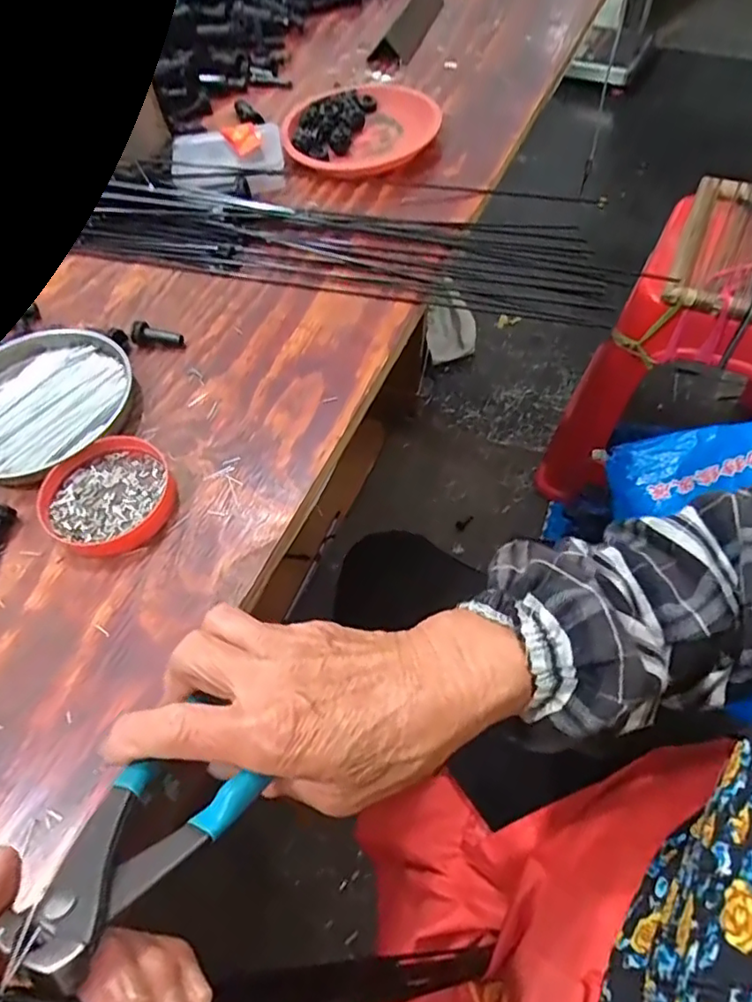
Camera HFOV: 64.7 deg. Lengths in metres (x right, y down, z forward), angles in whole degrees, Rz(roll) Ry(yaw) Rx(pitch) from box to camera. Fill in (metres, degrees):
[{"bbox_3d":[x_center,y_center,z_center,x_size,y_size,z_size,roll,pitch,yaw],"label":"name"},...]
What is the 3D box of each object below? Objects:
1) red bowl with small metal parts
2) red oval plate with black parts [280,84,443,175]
[{"bbox_3d":[-0.167,-0.003,0.373,0.078,0.016,0.073,-2,58,4],"label":"red bowl with small metal parts"},{"bbox_3d":[-0.015,-0.363,0.578,0.144,0.027,0.148,13,61,13],"label":"red oval plate with black parts"}]

